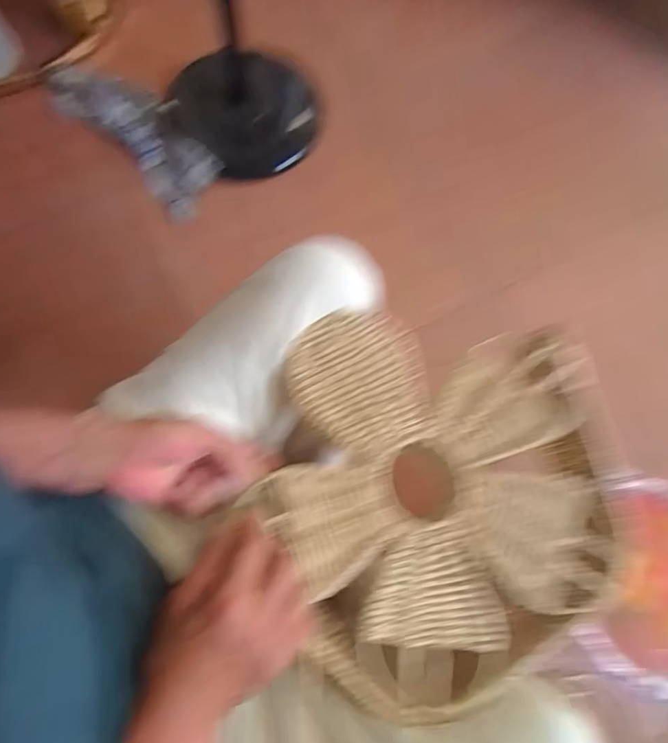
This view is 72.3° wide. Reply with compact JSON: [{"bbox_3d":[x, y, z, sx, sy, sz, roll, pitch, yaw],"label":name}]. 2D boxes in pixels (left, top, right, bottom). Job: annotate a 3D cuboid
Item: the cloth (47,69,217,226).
[{"bbox_3d":[-0.451,-0.547,1.032,0.473,0.049,0.172,42,79,11],"label":"cloth"}]

